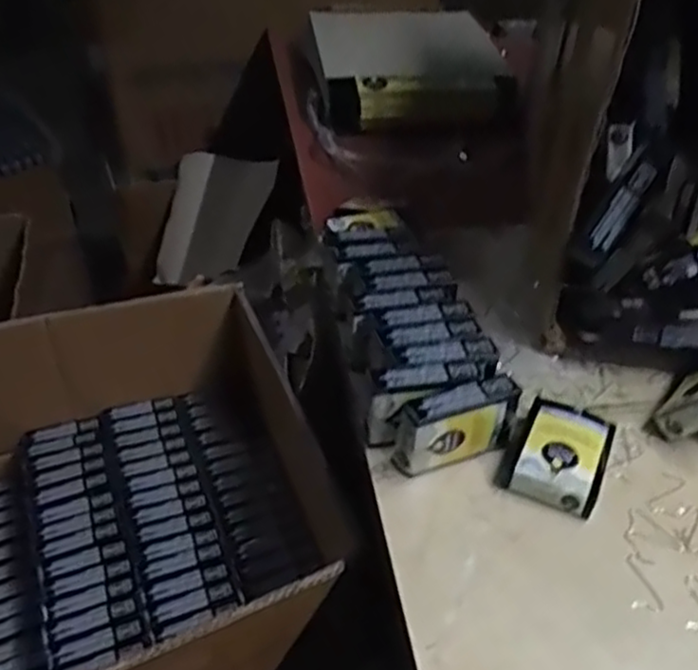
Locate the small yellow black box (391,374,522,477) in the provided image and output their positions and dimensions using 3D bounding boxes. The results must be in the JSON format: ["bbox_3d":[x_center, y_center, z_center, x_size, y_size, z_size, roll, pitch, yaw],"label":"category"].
[{"bbox_3d":[0.069,0.057,0.462,0.076,0.056,0.022,-12,40,-17],"label":"small yellow black box"}]

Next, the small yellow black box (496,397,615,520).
[{"bbox_3d":[0.135,0.078,0.471,0.058,0.028,0.072,19,41,20],"label":"small yellow black box"}]

